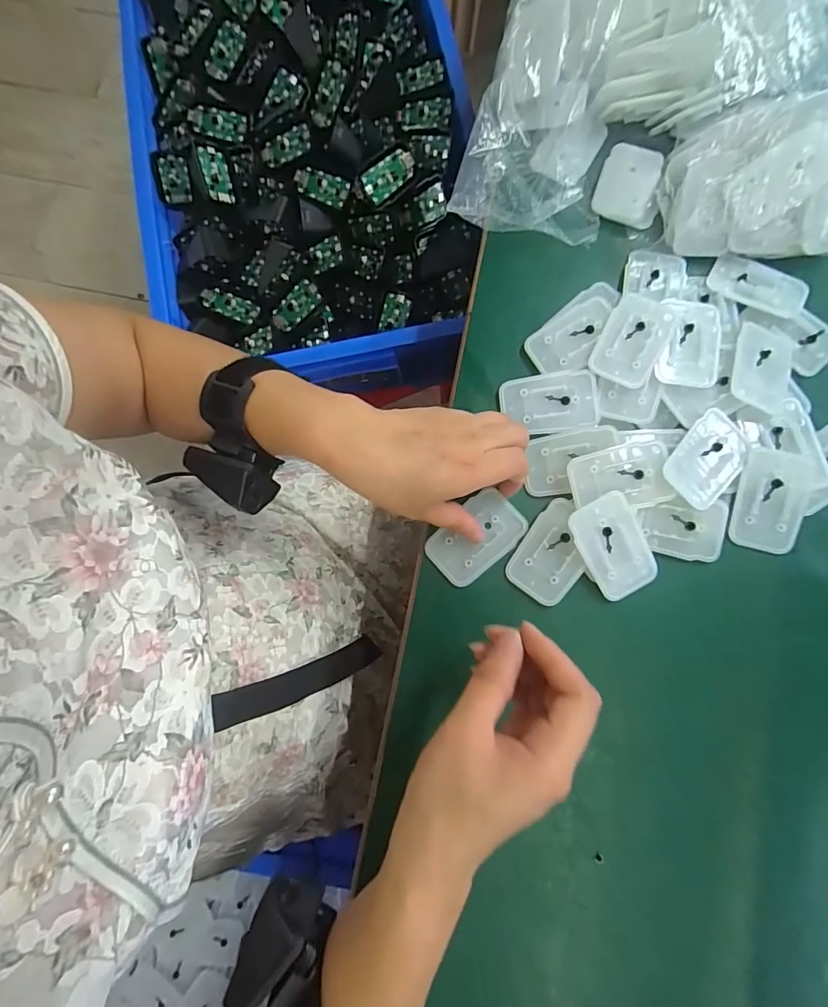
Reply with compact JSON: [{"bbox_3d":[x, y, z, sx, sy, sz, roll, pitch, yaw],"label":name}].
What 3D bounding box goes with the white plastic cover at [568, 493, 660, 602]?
[{"bbox_3d":[0.135,0.030,0.306,0.042,0.004,0.067,-27,97,1],"label":"white plastic cover"}]

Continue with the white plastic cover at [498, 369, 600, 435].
[{"bbox_3d":[0.100,-0.074,0.333,0.068,0.004,0.043,-7,84,11],"label":"white plastic cover"}]

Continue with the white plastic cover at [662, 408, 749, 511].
[{"bbox_3d":[0.202,-0.032,0.310,0.043,0.007,0.065,41,82,6],"label":"white plastic cover"}]

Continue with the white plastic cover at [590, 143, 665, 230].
[{"bbox_3d":[0.177,-0.261,0.366,0.051,0.008,0.063,21,80,3],"label":"white plastic cover"}]

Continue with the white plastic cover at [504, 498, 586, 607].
[{"bbox_3d":[0.098,0.034,0.315,0.044,0.004,0.068,33,91,15],"label":"white plastic cover"}]

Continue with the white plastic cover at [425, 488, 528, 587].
[{"bbox_3d":[0.045,0.024,0.324,0.070,0.007,0.044,-42,83,-8],"label":"white plastic cover"}]

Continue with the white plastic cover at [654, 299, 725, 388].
[{"bbox_3d":[0.199,-0.116,0.324,0.045,0.010,0.066,12,80,1],"label":"white plastic cover"}]

